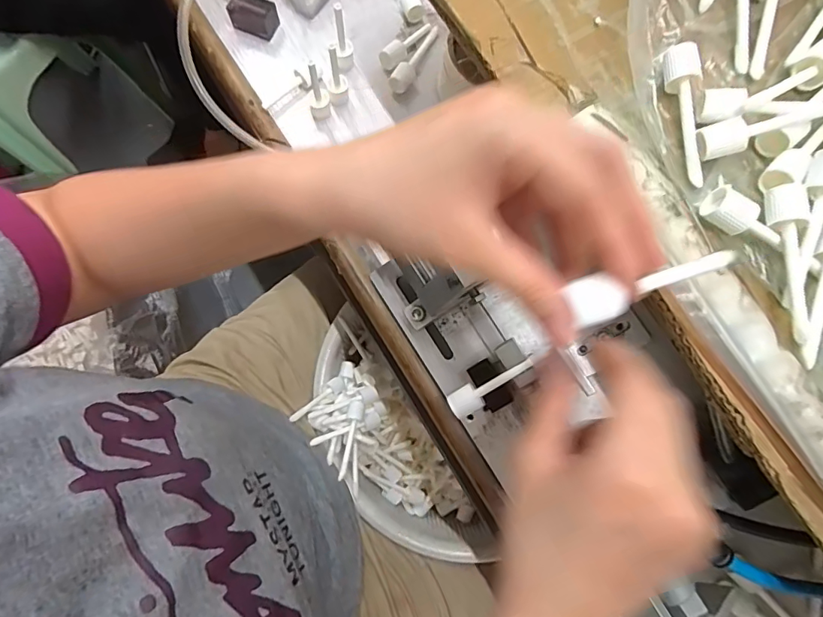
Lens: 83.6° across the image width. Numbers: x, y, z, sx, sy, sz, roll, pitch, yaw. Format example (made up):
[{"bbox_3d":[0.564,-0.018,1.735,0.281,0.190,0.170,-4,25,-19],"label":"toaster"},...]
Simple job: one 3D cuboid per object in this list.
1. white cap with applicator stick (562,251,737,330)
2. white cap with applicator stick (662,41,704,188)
[{"bbox_3d":[0.098,-0.012,0.185,0.084,0.013,0.017,-18,78,-19],"label":"white cap with applicator stick"},{"bbox_3d":[0.158,-0.110,0.259,0.015,0.016,0.080,-7,77,-3],"label":"white cap with applicator stick"}]

